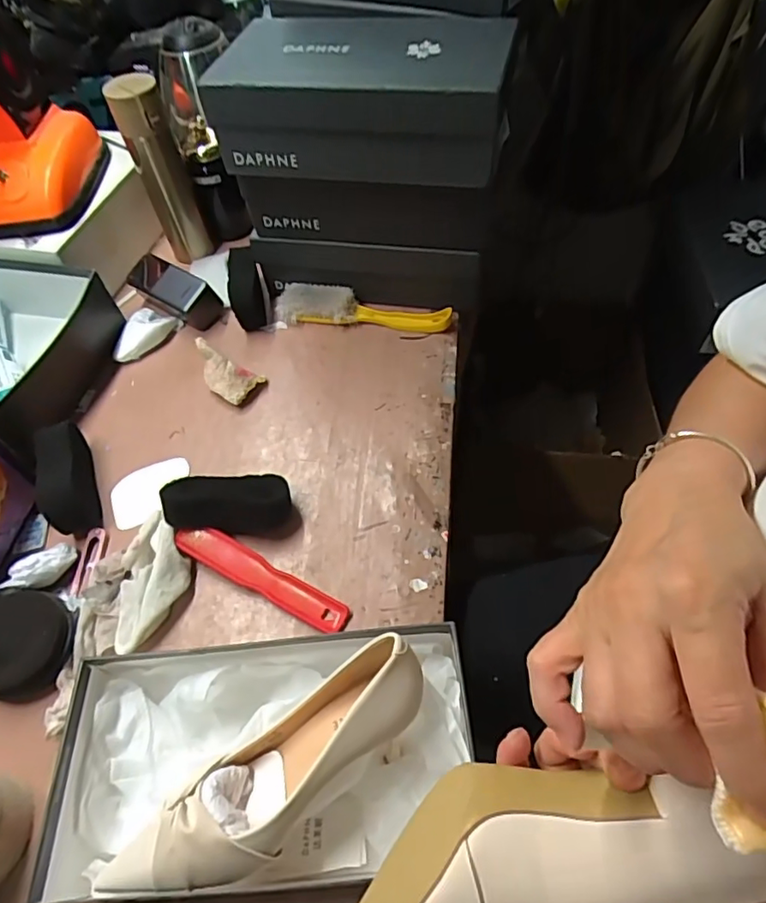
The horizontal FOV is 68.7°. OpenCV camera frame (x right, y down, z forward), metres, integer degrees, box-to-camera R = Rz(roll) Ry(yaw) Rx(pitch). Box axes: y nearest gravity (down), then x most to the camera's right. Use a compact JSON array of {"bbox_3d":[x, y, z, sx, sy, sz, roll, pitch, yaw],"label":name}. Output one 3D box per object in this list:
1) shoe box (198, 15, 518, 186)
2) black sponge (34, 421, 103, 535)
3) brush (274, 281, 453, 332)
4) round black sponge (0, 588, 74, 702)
[{"bbox_3d":[-0.020,-0.390,0.614,0.294,0.107,0.184,7,57,10],"label":"shoe box"},{"bbox_3d":[-0.340,0.032,0.608,0.048,0.053,0.125,-24,57,-11],"label":"black sponge"},{"bbox_3d":[-0.031,-0.185,0.743,0.243,0.038,0.051,11,57,12],"label":"brush"},{"bbox_3d":[-0.333,0.175,0.515,0.091,0.036,0.093,-2,56,3],"label":"round black sponge"}]

